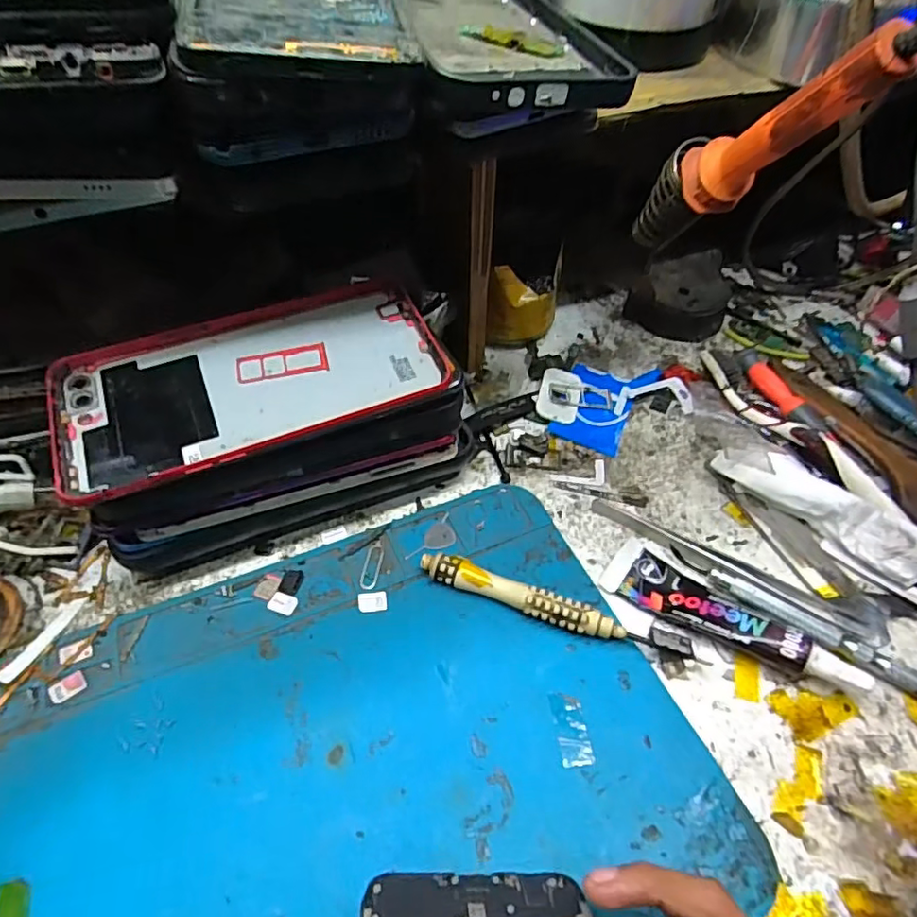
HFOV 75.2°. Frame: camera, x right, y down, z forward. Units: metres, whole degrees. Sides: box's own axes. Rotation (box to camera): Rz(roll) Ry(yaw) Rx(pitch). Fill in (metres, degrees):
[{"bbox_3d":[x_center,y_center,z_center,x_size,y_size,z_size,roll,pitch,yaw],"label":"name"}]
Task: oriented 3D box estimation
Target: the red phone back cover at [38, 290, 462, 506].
[{"bbox_3d":[-0.085,-0.033,0.252,0.154,0.012,0.076,-18,52,-15],"label":"red phone back cover"}]

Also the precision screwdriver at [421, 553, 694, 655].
[{"bbox_3d":[0.041,0.065,0.264,0.120,0.012,0.015,15,51,12],"label":"precision screwdriver"}]

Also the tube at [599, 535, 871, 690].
[{"bbox_3d":[0.120,0.067,0.263,0.106,0.018,0.030,26,54,20],"label":"tube"}]

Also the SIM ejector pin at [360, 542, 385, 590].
[{"bbox_3d":[-0.041,0.051,0.285,0.009,0.004,0.026,5,51,4],"label":"SIM ejector pin"}]

